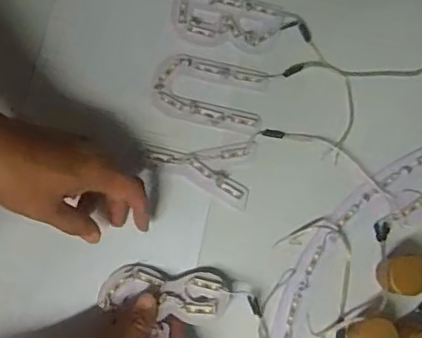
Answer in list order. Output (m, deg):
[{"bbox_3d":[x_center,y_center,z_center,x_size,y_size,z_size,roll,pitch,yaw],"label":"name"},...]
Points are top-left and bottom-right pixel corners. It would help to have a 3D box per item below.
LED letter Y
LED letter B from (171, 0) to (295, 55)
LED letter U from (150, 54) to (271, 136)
[{"bbox_3d":[-0.012,-0.004,0.541,0.101,0.005,0.060,12,80,1],"label":"LED letter Y"},{"bbox_3d":[0.018,-0.145,0.568,0.113,0.004,0.057,15,80,1],"label":"LED letter B"},{"bbox_3d":[-0.002,-0.073,0.553,0.107,0.004,0.065,12,80,1],"label":"LED letter U"}]

